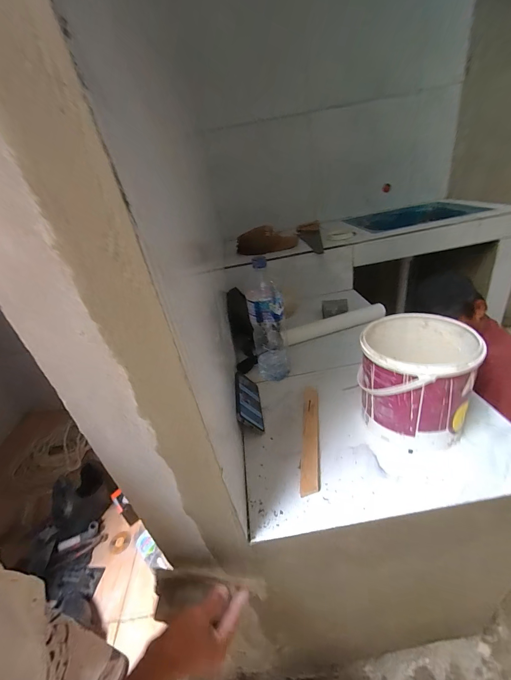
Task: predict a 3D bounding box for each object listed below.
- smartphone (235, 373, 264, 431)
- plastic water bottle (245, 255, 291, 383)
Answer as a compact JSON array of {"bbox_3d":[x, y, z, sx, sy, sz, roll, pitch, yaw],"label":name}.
[{"bbox_3d":[-0.016,0.136,0.671,0.012,0.076,0.174,-43,23,14],"label":"smartphone"},{"bbox_3d":[0.032,-0.030,0.713,0.087,0.277,0.080,-4,30,11],"label":"plastic water bottle"}]

